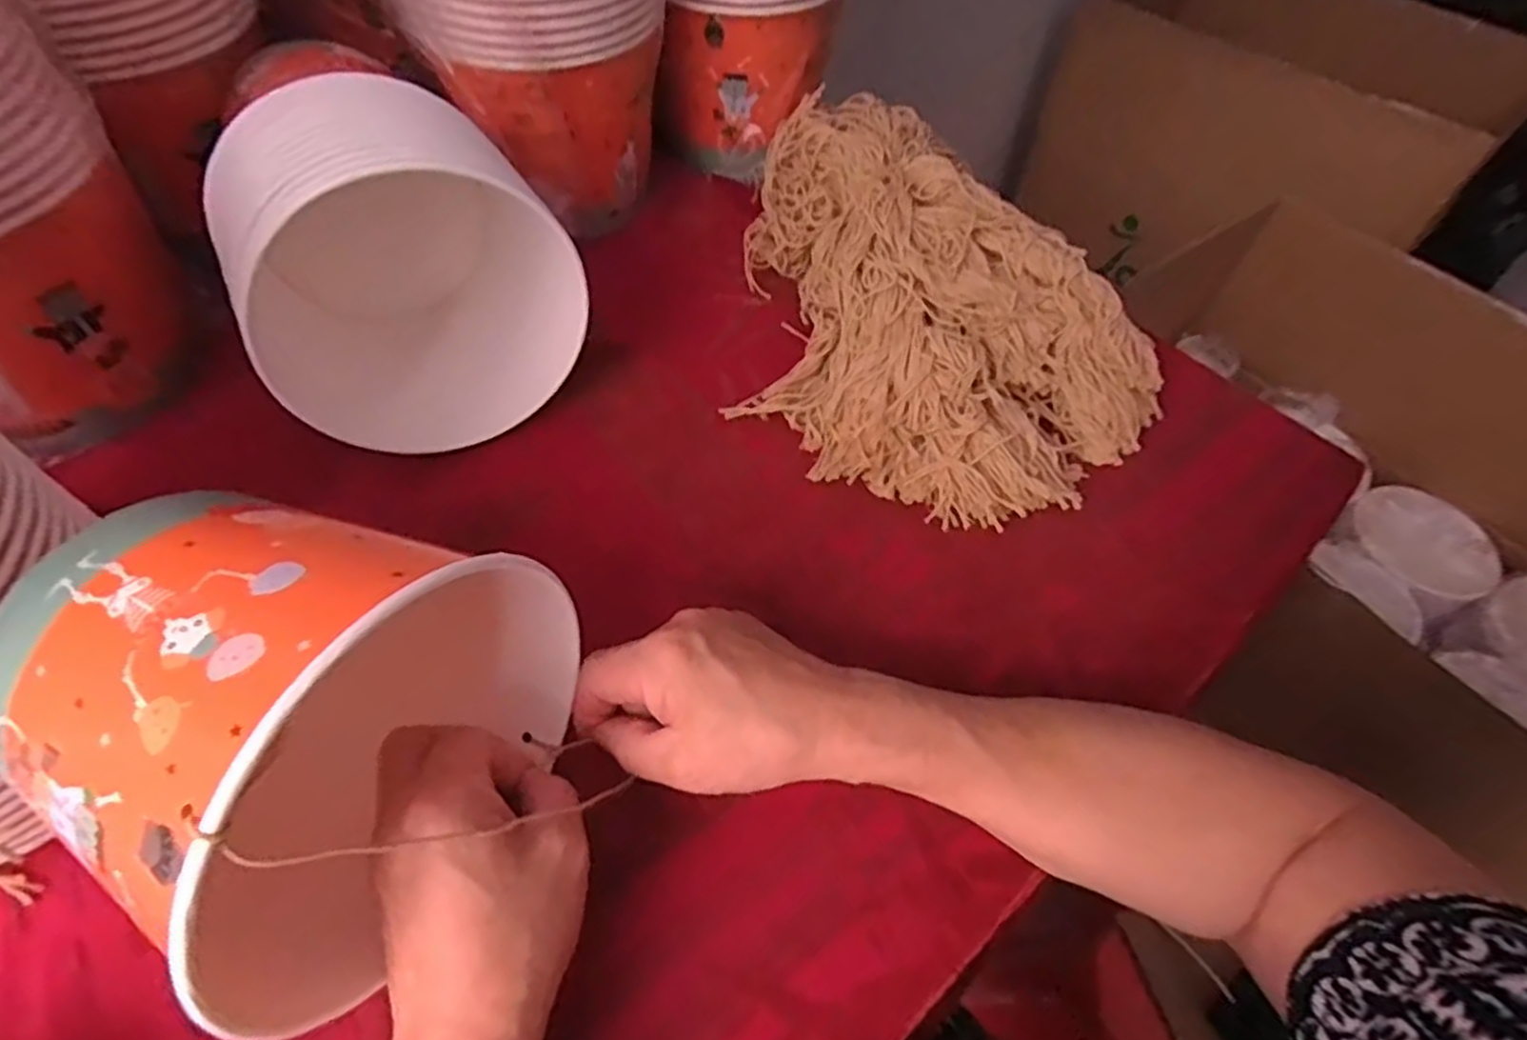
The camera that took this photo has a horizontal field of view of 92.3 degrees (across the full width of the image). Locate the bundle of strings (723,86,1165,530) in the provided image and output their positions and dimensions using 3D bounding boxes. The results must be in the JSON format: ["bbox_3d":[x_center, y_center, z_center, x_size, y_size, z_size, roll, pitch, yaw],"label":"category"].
[{"bbox_3d":[0.088,-0.152,0.492,0.222,0.084,0.330,-28,61,-21],"label":"bundle of strings"}]

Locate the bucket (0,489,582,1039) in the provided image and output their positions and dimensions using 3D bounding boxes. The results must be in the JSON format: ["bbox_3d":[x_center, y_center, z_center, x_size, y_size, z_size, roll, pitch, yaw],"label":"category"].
[{"bbox_3d":[-0.174,0.062,0.270,0.151,0.145,0.147,21,57,11],"label":"bucket"}]

